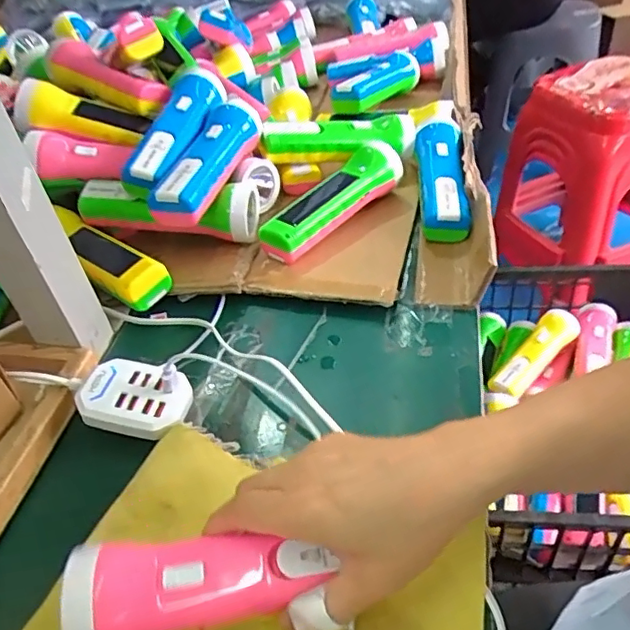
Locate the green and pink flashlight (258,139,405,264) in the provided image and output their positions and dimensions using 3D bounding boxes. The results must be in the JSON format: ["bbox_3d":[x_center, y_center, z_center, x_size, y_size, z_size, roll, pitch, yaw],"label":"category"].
[{"bbox_3d":[0.021,-0.108,0.544,0.045,0.044,0.166,26,52,34],"label":"green and pink flashlight"}]

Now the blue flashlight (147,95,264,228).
[{"bbox_3d":[-0.095,-0.146,0.518,0.046,0.037,0.180,6,44,17],"label":"blue flashlight"}]

